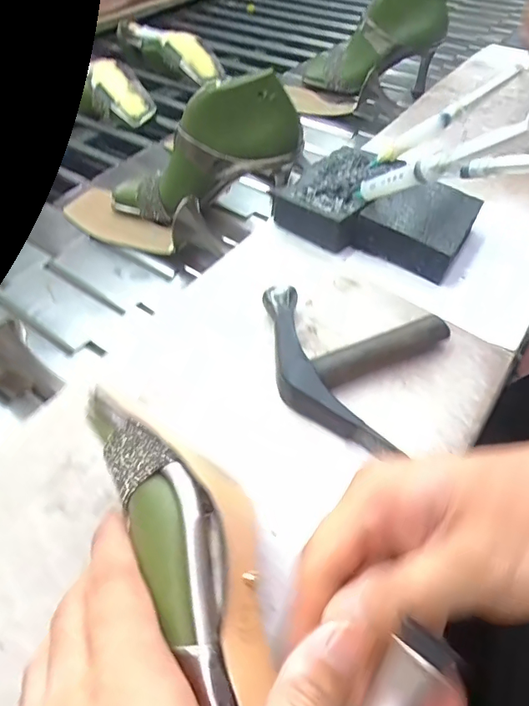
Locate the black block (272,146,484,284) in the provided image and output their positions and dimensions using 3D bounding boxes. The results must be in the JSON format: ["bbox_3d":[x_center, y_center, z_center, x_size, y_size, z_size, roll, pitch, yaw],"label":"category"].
[{"bbox_3d":[0.110,-0.137,0.462,0.163,0.044,0.119,26,55,20],"label":"black block"}]

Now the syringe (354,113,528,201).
[{"bbox_3d":[0.125,-0.140,0.371,0.017,0.019,0.170,-30,15,-24],"label":"syringe"}]

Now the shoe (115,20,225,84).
[{"bbox_3d":[-0.179,-0.543,0.879,0.220,0.062,0.074,31,55,26],"label":"shoe"}]

